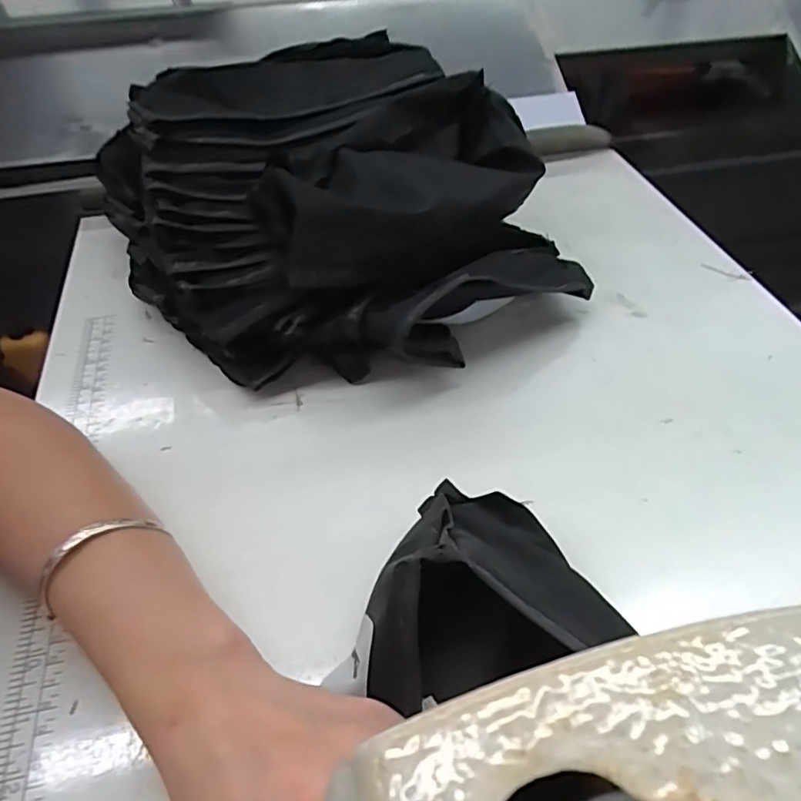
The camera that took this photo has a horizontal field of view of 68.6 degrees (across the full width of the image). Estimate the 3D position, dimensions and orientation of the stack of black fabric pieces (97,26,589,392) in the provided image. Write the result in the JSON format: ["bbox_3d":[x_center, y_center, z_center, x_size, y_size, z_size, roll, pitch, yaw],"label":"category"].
[{"bbox_3d":[-0.063,-0.153,0.436,0.276,0.095,0.323,-22,50,-18],"label":"stack of black fabric pieces"}]

